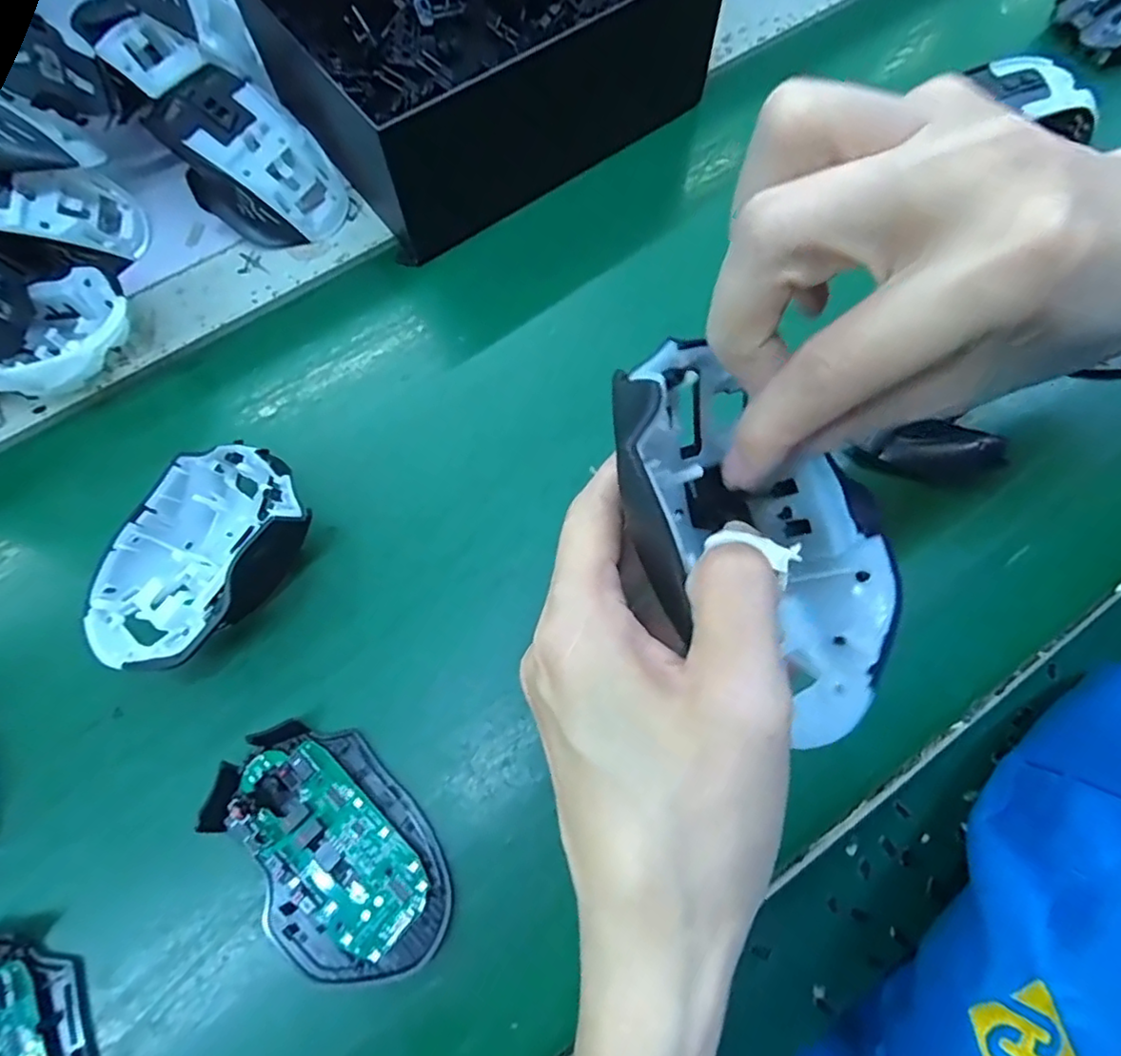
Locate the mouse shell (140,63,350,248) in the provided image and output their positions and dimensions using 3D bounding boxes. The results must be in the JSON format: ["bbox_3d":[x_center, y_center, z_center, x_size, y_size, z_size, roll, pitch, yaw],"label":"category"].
[{"bbox_3d":[-0.184,-0.219,0.366,0.100,0.057,0.068,36,73,13],"label":"mouse shell"}]

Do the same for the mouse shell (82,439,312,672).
[{"bbox_3d":[-0.172,0.016,0.294,0.078,0.044,0.116,34,73,12],"label":"mouse shell"}]

